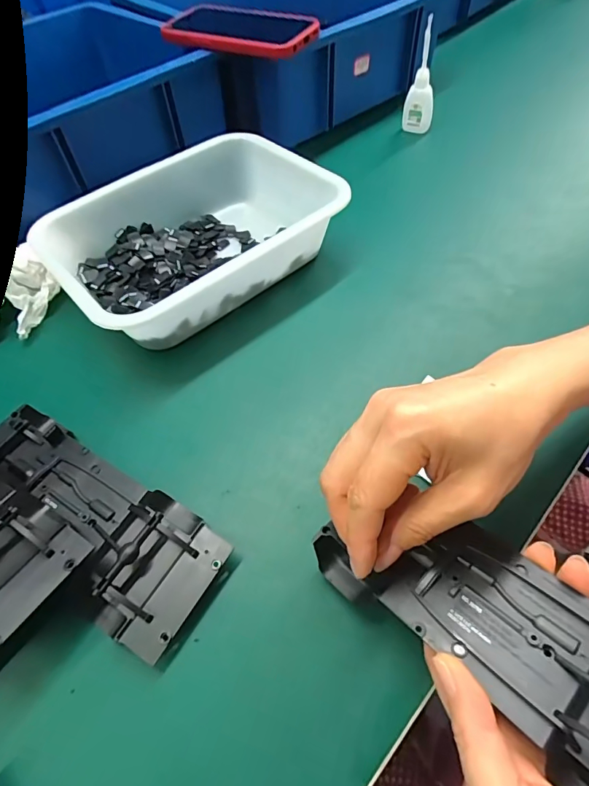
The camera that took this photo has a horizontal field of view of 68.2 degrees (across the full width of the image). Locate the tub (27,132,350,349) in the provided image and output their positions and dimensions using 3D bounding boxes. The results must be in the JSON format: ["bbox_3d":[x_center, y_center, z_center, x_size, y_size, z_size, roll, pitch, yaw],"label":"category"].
[{"bbox_3d":[-0.091,-0.148,0.400,0.243,0.060,0.188,-32,58,-17],"label":"tub"}]

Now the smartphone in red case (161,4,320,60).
[{"bbox_3d":[-0.060,-0.392,0.468,0.170,0.017,0.086,21,58,15],"label":"smartphone in red case"}]

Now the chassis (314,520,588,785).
[{"bbox_3d":[0.097,0.108,0.196,0.189,0.033,0.073,27,58,37],"label":"chassis"}]

